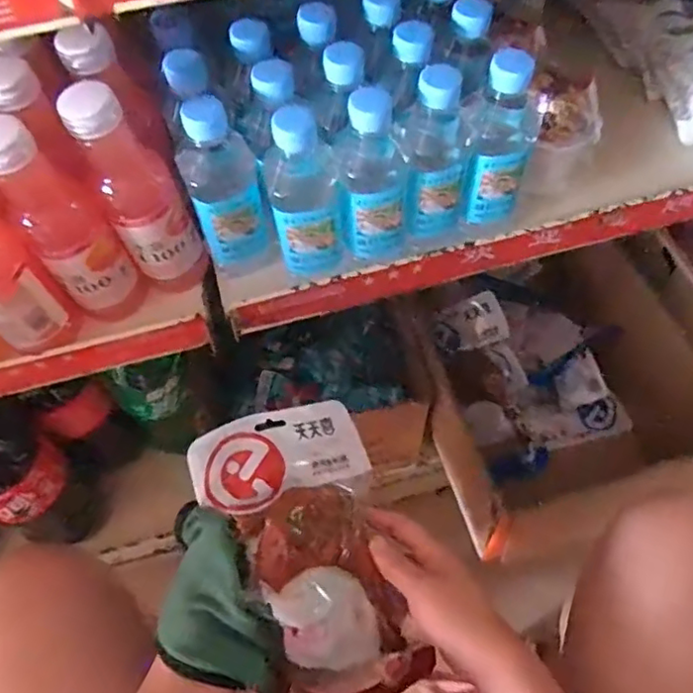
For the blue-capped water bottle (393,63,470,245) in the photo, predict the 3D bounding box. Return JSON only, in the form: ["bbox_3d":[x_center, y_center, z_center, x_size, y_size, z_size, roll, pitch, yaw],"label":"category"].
[{"bbox_3d":[0.071,-0.151,0.508,0.057,0.147,0.055,9,60,7],"label":"blue-capped water bottle"}]

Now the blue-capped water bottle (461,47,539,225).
[{"bbox_3d":[0.129,-0.176,0.513,0.057,0.147,0.067,14,61,10],"label":"blue-capped water bottle"}]

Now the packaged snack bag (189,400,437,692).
[{"bbox_3d":[-0.016,0.154,0.445,0.117,0.057,0.224,-22,83,-11],"label":"packaged snack bag"}]

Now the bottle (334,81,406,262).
[{"bbox_3d":[0.021,-0.135,0.497,0.055,0.137,0.051,1,60,2],"label":"bottle"}]

